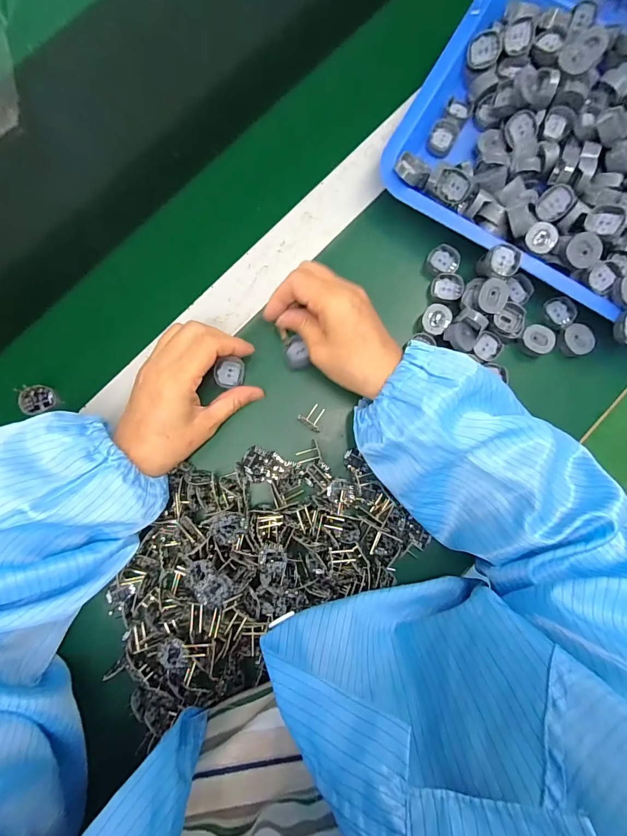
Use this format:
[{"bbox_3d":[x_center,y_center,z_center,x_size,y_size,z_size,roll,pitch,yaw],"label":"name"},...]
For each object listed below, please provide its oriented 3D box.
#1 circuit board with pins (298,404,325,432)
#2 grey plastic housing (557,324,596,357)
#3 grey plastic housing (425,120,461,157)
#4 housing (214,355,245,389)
[{"bbox_3d":[0.000,-0.001,0.344,0.023,0.011,0.023,32,84,1],"label":"circuit board with pins"},{"bbox_3d":[0.243,-0.072,0.355,0.027,0.010,0.028,-21,85,-4],"label":"grey plastic housing"},{"bbox_3d":[0.124,-0.269,0.368,0.024,0.012,0.032,26,84,0],"label":"grey plastic housing"},{"bbox_3d":[-0.074,-0.038,0.339,0.027,0.010,0.026,9,72,-22],"label":"housing"}]

